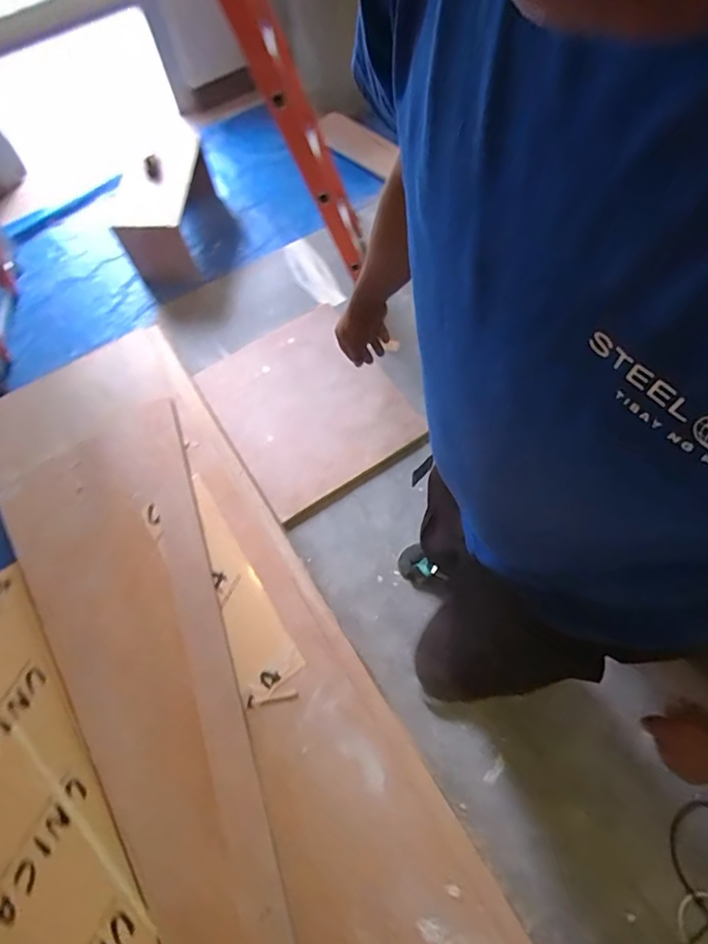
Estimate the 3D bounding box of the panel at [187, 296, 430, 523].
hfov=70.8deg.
[{"bbox_3d":[-0.150,-0.214,1.596,0.520,0.038,0.631,-31,69,-12],"label":"panel"}]

